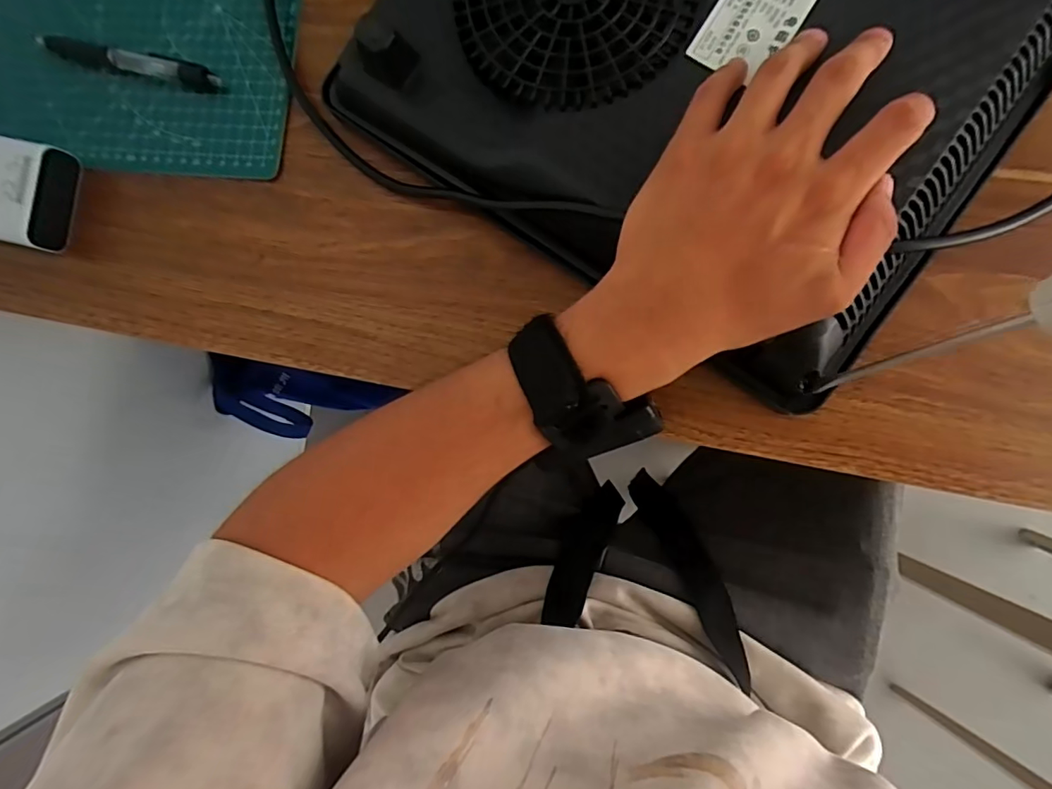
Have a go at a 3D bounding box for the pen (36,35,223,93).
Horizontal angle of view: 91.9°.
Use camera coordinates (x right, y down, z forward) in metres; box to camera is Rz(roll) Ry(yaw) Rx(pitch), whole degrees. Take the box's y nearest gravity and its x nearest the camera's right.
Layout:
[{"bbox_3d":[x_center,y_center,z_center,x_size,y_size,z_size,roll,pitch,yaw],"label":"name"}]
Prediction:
[{"bbox_3d":[-0.267,-0.225,0.343,0.134,0.008,0.016,16,88,8],"label":"pen"}]

